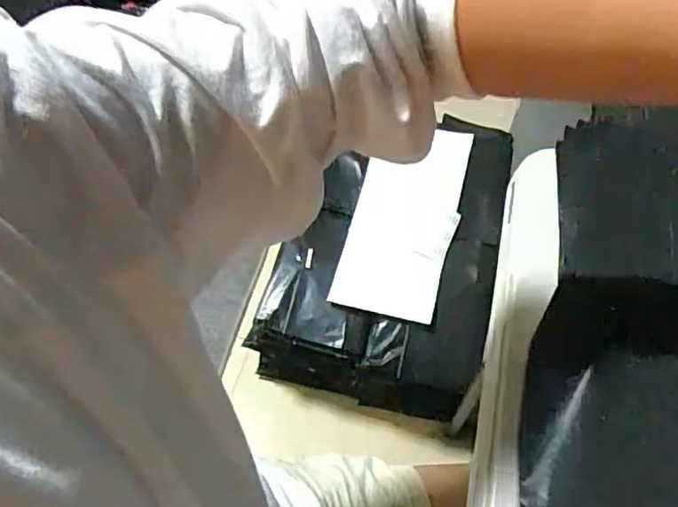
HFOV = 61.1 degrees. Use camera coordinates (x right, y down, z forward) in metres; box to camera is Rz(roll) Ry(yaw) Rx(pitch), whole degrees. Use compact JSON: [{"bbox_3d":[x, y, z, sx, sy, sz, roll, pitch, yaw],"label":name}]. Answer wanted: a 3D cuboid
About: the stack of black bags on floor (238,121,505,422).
[{"bbox_3d":[0.097,0.006,1.191,0.382,0.309,0.580,12,56,8],"label":"stack of black bags on floor"}]

